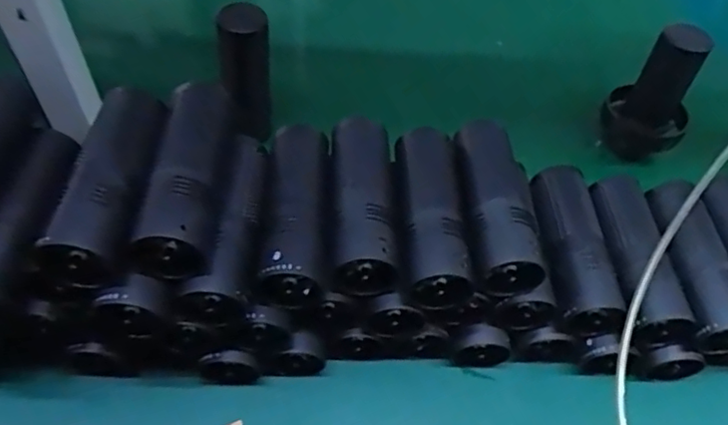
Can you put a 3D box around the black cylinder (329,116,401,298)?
[{"bbox_3d":[-0.003,-0.014,0.523,0.055,0.046,0.163,-1,54,-5],"label":"black cylinder"}]

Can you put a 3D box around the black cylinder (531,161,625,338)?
[{"bbox_3d":[0.196,0.032,0.579,0.053,0.042,0.158,0,54,-4],"label":"black cylinder"}]

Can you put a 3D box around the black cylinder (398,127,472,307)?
[{"bbox_3d":[0.056,-0.004,0.524,0.053,0.045,0.168,0,54,-4],"label":"black cylinder"}]

